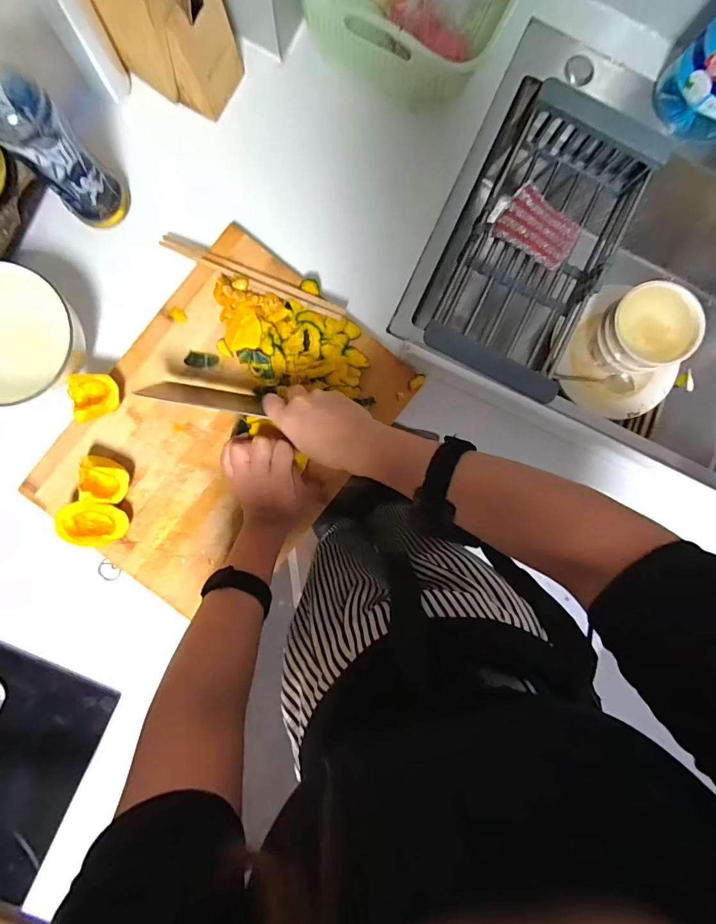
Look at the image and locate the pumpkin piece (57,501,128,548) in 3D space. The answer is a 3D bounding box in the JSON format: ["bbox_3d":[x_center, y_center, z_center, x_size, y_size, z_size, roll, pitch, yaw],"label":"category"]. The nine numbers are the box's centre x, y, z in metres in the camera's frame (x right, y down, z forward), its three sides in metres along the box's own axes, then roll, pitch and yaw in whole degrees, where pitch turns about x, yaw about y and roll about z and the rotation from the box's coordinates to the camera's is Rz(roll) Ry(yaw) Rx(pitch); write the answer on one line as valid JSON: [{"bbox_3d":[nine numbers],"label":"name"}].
[{"bbox_3d":[-0.308,0.071,0.509,0.066,0.040,0.052,-11,92,-2],"label":"pumpkin piece"}]

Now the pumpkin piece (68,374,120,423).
[{"bbox_3d":[-0.307,-0.074,0.506,0.054,0.036,0.053,-2,91,-3],"label":"pumpkin piece"}]

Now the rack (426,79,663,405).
[{"bbox_3d":[0.249,-0.290,0.621,0.181,0.118,0.378,25,90,-3],"label":"rack"}]

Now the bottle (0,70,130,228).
[{"bbox_3d":[-0.306,-0.312,0.415,0.057,0.212,0.058,44,89,-3],"label":"bottle"}]

